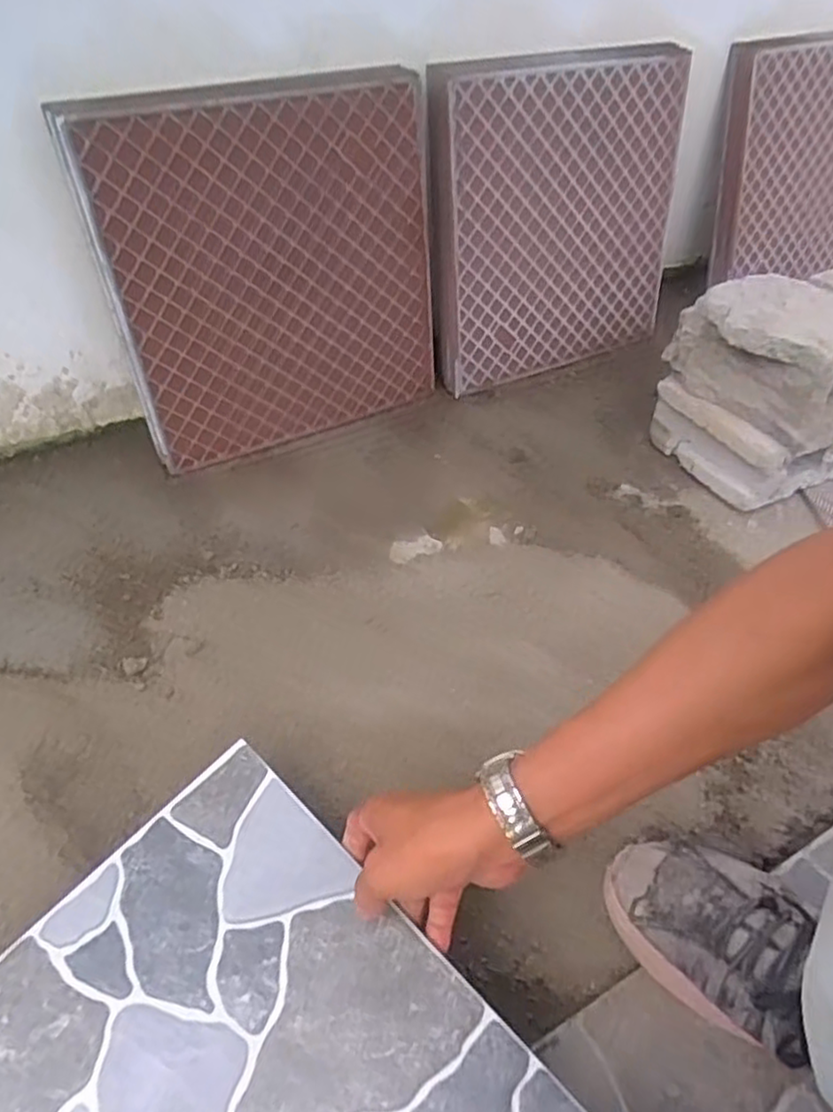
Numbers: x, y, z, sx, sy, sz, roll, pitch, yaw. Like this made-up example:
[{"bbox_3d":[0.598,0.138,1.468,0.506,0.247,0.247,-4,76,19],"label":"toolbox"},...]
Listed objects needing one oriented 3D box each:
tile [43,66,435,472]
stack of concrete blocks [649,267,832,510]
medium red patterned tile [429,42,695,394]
[{"bbox_3d":[-0.155,-0.313,0.795,0.369,0.379,0.021,-20,41,-18],"label":"tile"},{"bbox_3d":[0.509,-0.227,0.869,0.364,0.216,0.187,-20,55,-19],"label":"stack of concrete blocks"},{"bbox_3d":[0.182,-0.419,0.891,0.344,0.366,0.025,-18,42,-16],"label":"medium red patterned tile"}]

